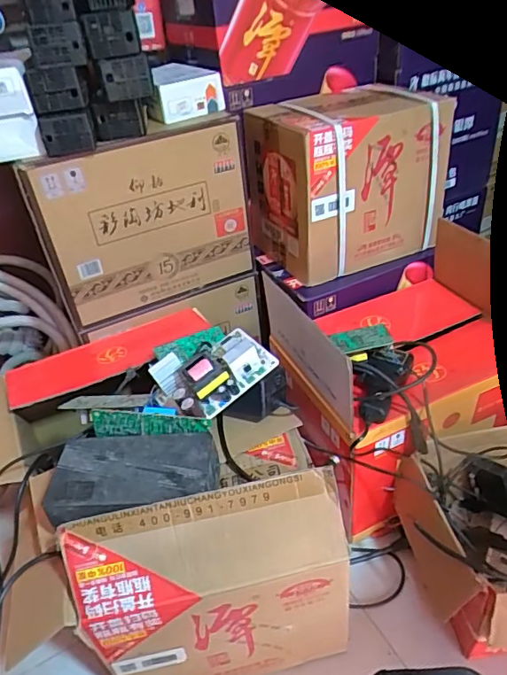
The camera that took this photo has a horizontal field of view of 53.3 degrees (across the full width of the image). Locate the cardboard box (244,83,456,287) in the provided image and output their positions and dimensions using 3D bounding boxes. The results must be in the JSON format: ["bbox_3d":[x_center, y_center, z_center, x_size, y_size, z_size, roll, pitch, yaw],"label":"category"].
[{"bbox_3d":[0.181,-0.314,1.010,0.317,0.291,0.238,-20,39,-17],"label":"cardboard box"}]

